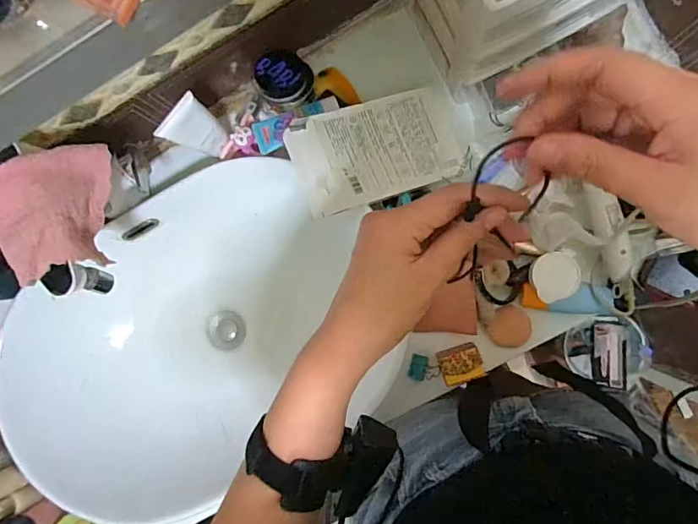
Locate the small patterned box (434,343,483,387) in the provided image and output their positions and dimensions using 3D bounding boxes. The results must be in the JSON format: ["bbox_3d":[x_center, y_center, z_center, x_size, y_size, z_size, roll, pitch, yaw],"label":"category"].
[{"bbox_3d":[0.142,0.128,0.608,0.052,0.048,0.041,-17,88,6],"label":"small patterned box"}]

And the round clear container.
[{"bbox_3d":[0.639,0.225,1.184,0.177,0.075,0.167,-6,70,16],"label":"round clear container"}]

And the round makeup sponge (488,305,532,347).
[{"bbox_3d":[0.212,0.085,0.623,0.055,0.010,0.050,0,90,6],"label":"round makeup sponge"}]

